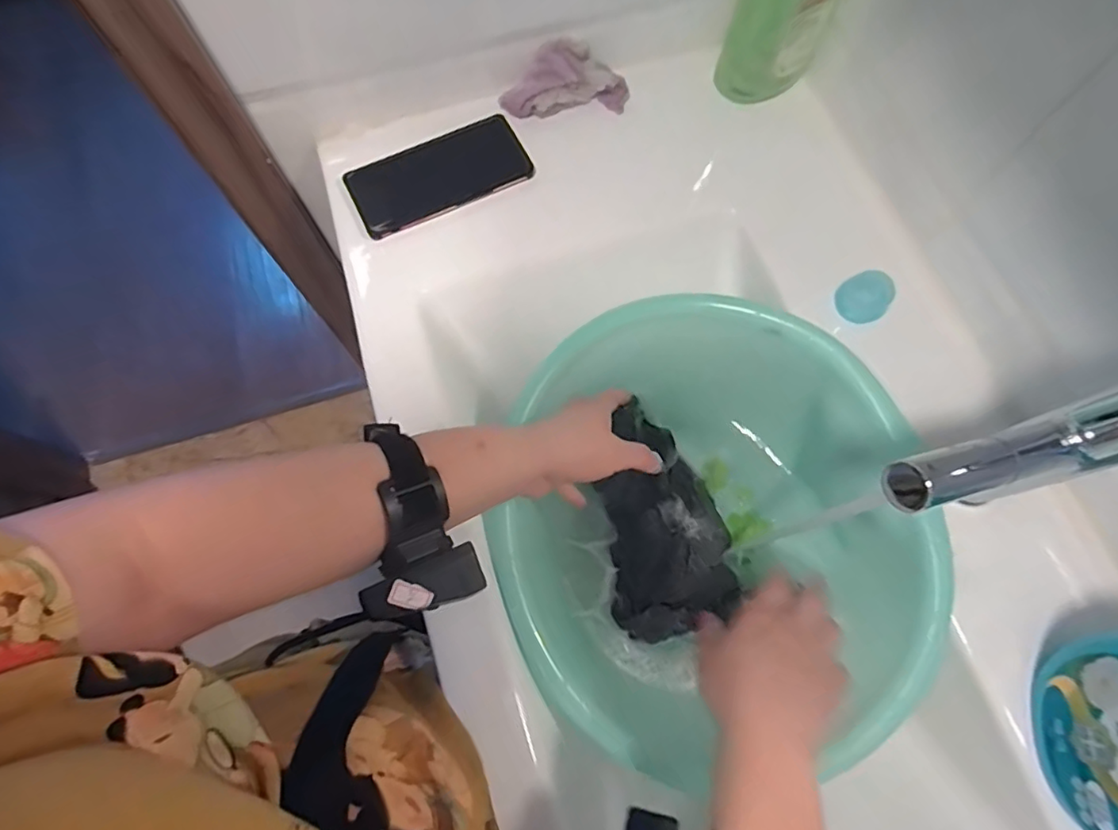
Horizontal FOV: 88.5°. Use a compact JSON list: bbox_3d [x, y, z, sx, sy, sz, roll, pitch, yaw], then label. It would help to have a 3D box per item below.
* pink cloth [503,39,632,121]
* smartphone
[{"bbox_3d":[0.005,-0.335,0.574,0.122,0.063,0.023,-6,27,-6],"label":"pink cloth"},{"bbox_3d":[-0.115,-0.231,0.548,0.166,0.013,0.081,-26,73,-8],"label":"smartphone"}]

